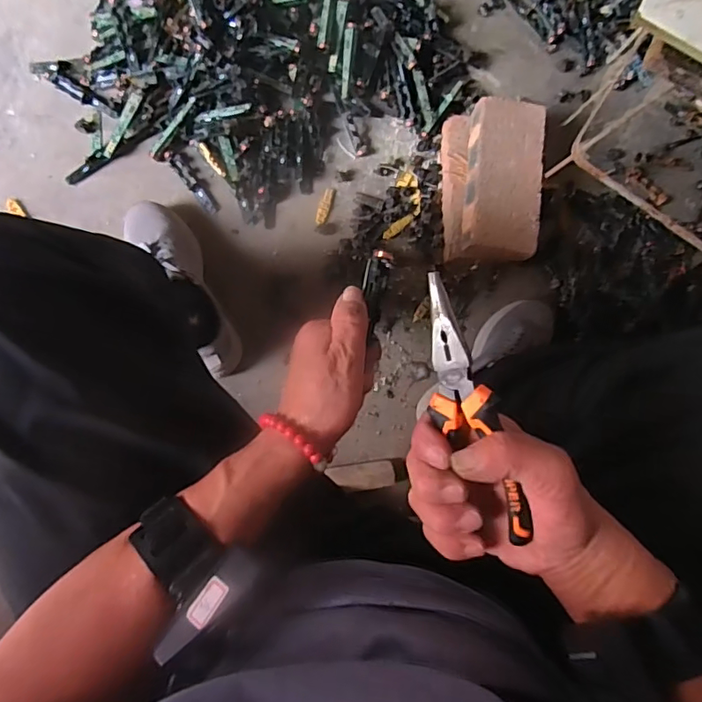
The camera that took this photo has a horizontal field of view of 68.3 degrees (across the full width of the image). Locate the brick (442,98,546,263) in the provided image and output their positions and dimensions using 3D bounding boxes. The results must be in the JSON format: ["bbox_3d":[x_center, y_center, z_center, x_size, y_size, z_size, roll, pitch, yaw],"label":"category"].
[{"bbox_3d":[0.218,-0.259,0.814,0.131,0.104,0.235,1,90,-8],"label":"brick"}]

